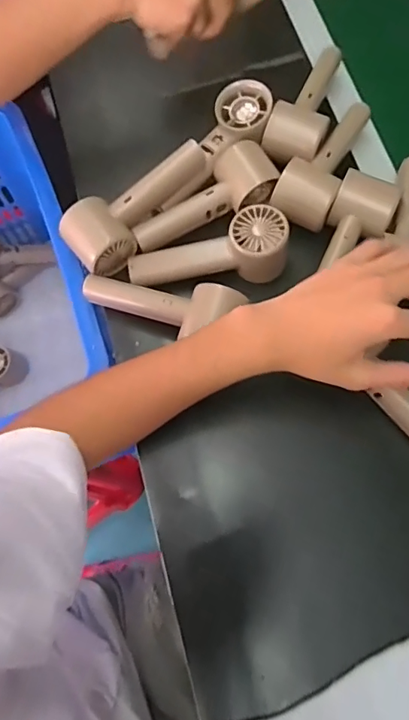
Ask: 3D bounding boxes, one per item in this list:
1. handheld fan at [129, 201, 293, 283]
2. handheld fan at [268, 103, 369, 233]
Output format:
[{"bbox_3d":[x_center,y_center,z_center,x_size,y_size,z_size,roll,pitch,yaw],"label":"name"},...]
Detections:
[{"bbox_3d":[0.007,-0.102,0.479,0.158,0.064,0.055,-11,72,11],"label":"handheld fan"},{"bbox_3d":[0.120,-0.205,0.495,0.056,0.052,0.171,22,74,8],"label":"handheld fan"}]

